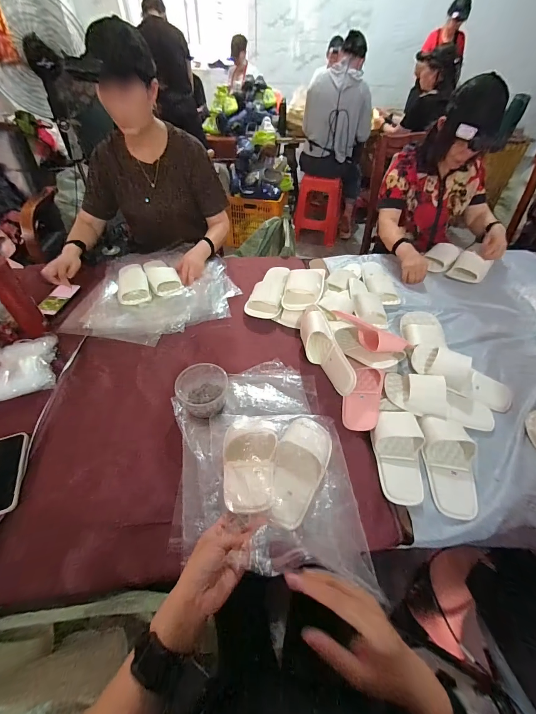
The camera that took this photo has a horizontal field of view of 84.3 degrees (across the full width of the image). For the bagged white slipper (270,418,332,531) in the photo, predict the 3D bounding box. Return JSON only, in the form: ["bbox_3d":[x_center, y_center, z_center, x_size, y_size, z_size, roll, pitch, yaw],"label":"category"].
[{"bbox_3d":[0.059,0.218,0.586,0.097,0.072,0.217,21,51,17],"label":"bagged white slipper"}]

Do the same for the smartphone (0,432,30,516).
[{"bbox_3d":[-0.535,0.234,0.594,0.089,0.015,0.164,-13,50,-13],"label":"smartphone"}]

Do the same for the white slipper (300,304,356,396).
[{"bbox_3d":[0.141,-0.029,0.771,0.065,0.083,0.275,-10,49,-10],"label":"white slipper"}]

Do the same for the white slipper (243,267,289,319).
[{"bbox_3d":[0.004,-0.221,0.970,0.111,0.044,0.231,12,49,9],"label":"white slipper"}]

